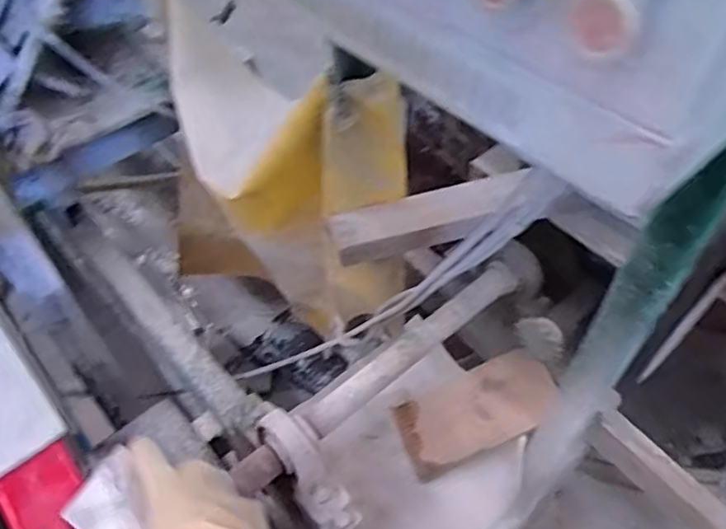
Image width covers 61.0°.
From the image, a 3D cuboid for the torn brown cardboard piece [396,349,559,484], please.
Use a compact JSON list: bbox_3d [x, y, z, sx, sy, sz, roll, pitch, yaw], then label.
[{"bbox_3d":[0.172,0.225,0.950,0.240,0.018,0.126,-29,53,6],"label":"torn brown cardboard piece"}]

